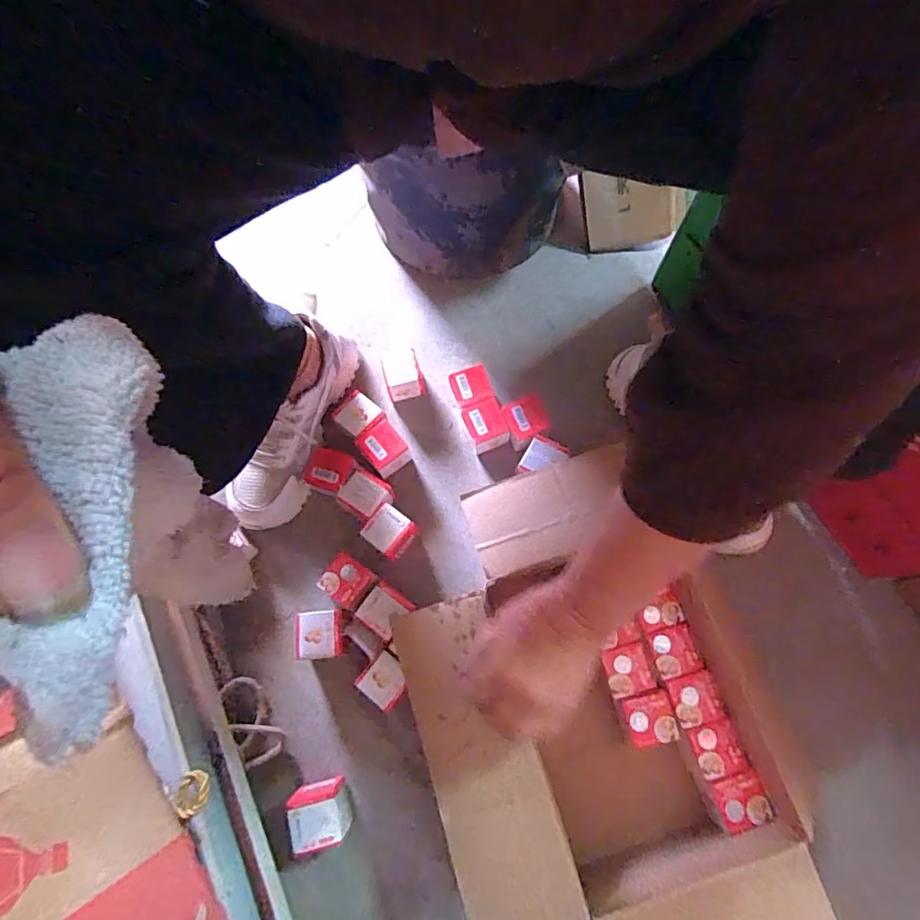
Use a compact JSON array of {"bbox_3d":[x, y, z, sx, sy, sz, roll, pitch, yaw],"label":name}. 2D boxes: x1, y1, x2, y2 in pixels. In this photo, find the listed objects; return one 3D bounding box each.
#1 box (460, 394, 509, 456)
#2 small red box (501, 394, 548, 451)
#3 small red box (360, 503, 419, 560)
[{"bbox_3d":[0.028,-0.035,0.586,0.042,0.044,0.051,-18,73,-3],"label":"box"},{"bbox_3d":[0.072,-0.042,0.580,0.044,0.034,0.048,-16,72,-2],"label":"small red box"},{"bbox_3d":[-0.073,0.077,0.554,0.045,0.047,0.042,36,78,13],"label":"small red box"}]

